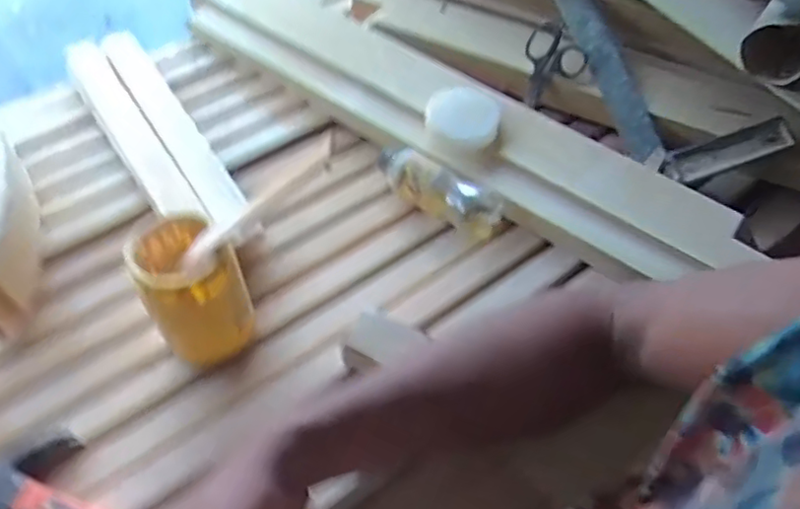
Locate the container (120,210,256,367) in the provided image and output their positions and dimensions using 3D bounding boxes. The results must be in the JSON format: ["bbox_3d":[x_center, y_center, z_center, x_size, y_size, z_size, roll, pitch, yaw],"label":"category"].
[{"bbox_3d":[-0.199,0.035,0.625,0.081,0.149,0.092,-15,55,-11],"label":"container"}]

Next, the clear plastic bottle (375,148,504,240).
[{"bbox_3d":[0.040,-0.079,0.758,0.171,0.053,0.047,32,59,21],"label":"clear plastic bottle"}]

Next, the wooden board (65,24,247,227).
[{"bbox_3d":[-0.317,-0.163,0.787,0.099,0.019,0.378,-37,62,-5],"label":"wooden board"}]

